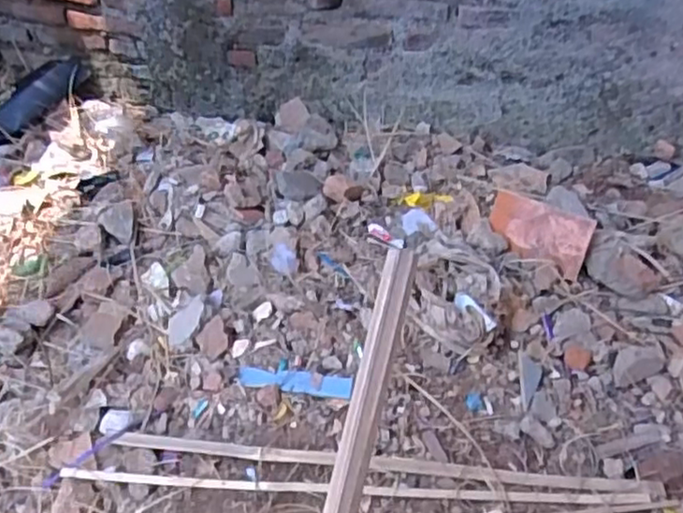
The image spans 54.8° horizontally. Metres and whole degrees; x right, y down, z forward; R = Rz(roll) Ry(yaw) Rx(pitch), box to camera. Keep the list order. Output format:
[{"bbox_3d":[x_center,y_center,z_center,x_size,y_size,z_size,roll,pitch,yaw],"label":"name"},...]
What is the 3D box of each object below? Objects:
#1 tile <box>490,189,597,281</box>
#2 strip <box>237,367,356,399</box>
[{"bbox_3d":[0.381,-0.051,1.290,0.208,0.114,0.026,27,15,31],"label":"tile"},{"bbox_3d":[-0.078,0.215,1.126,0.191,0.012,0.044,4,47,3],"label":"strip"}]

